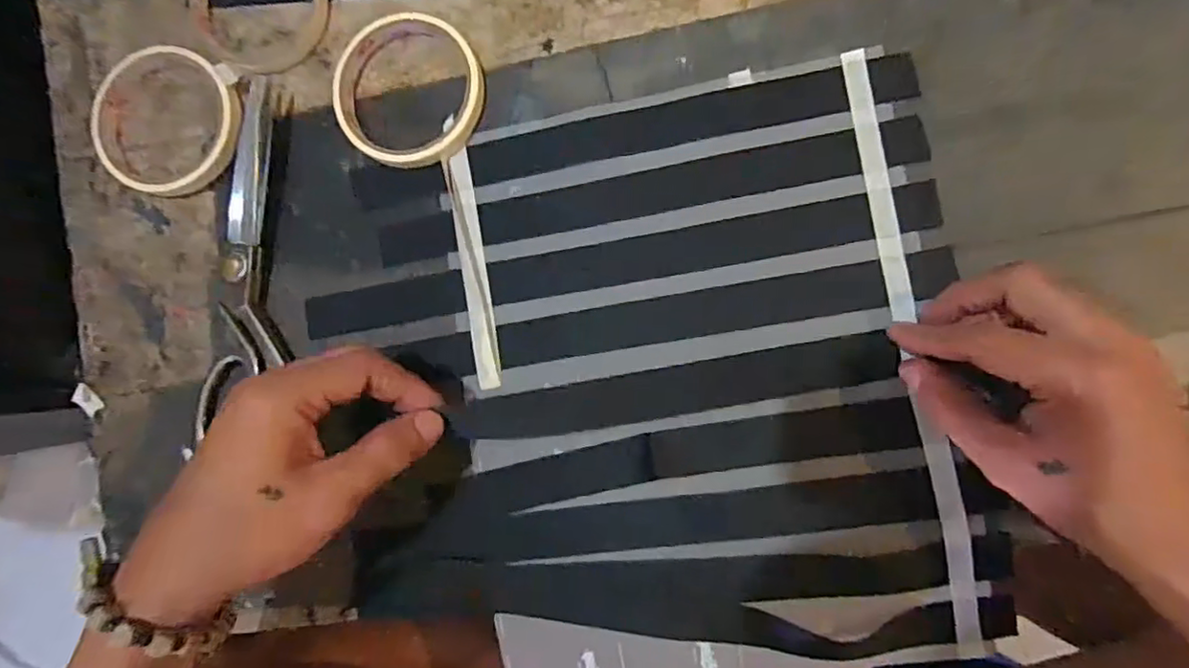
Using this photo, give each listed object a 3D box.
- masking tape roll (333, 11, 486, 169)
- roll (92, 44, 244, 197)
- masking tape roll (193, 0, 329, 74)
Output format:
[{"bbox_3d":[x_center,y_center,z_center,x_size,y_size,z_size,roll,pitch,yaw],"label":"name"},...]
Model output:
[{"bbox_3d":[-0.111,-0.143,0.368,0.090,0.014,0.087,0,87,9],"label":"masking tape roll"},{"bbox_3d":[-0.262,-0.130,0.382,0.097,0.010,0.089,0,87,9],"label":"roll"},{"bbox_3d":[-0.210,-0.206,0.385,0.091,0.014,0.082,30,92,9],"label":"masking tape roll"}]

